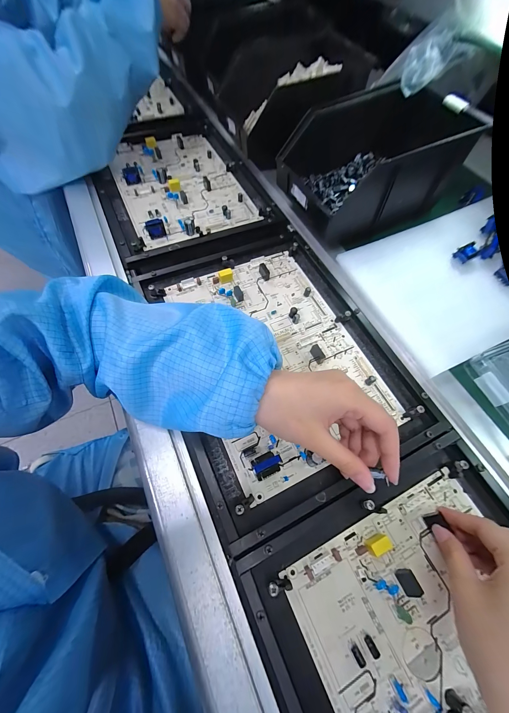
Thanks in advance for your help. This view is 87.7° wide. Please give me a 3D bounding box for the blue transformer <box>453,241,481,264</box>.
[{"bbox_3d":[0.298,-0.145,0.370,0.026,0.021,0.019,-25,67,-17],"label":"blue transformer"}]

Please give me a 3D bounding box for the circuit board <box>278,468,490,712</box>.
[{"bbox_3d":[0.171,0.265,0.193,0.196,0.015,0.283,-22,66,-14],"label":"circuit board"}]

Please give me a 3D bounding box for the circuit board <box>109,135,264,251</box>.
[{"bbox_3d":[-0.135,-0.312,0.471,0.199,0.022,0.285,-23,67,-14],"label":"circuit board"}]

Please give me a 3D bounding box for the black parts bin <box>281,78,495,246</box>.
[{"bbox_3d":[0.157,-0.279,0.398,0.213,0.137,0.166,-23,67,-14],"label":"black parts bin"}]

